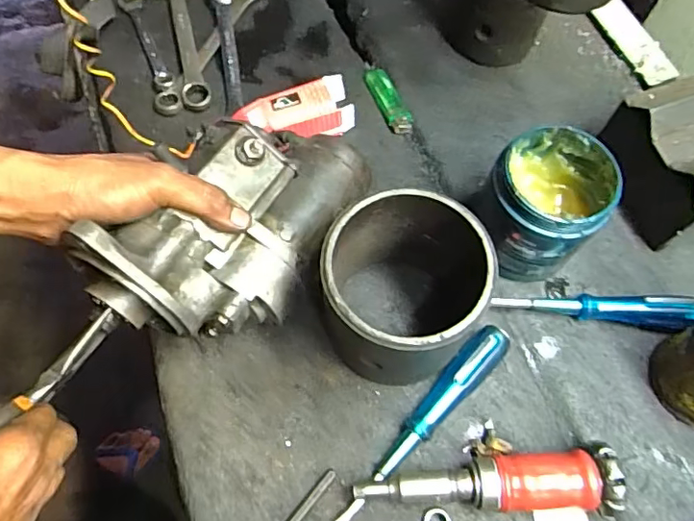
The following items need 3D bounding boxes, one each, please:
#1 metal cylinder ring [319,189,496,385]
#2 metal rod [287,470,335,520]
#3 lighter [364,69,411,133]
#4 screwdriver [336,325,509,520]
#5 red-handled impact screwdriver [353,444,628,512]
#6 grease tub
[{"bbox_3d":[0.039,0.019,0.401,0.103,0.125,0.121,16,65,4],"label":"metal cylinder ring"},{"bbox_3d":[-0.035,0.180,0.387,0.007,0.008,0.075,39,70,15],"label":"metal rod"},{"bbox_3d":[0.041,-0.158,0.543,0.022,0.009,0.081,-19,68,-12],"label":"lighter"},{"bbox_3d":[0.051,0.122,0.407,0.023,0.028,0.193,42,70,15],"label":"screwdriver"},{"bbox_3d":[0.096,0.154,0.386,0.178,0.041,0.041,1,65,-3],"label":"red-handled impact screwdriver"},{"bbox_3d":[0.154,-0.041,0.442,0.084,0.101,0.090,1,65,-3],"label":"grease tub"}]

